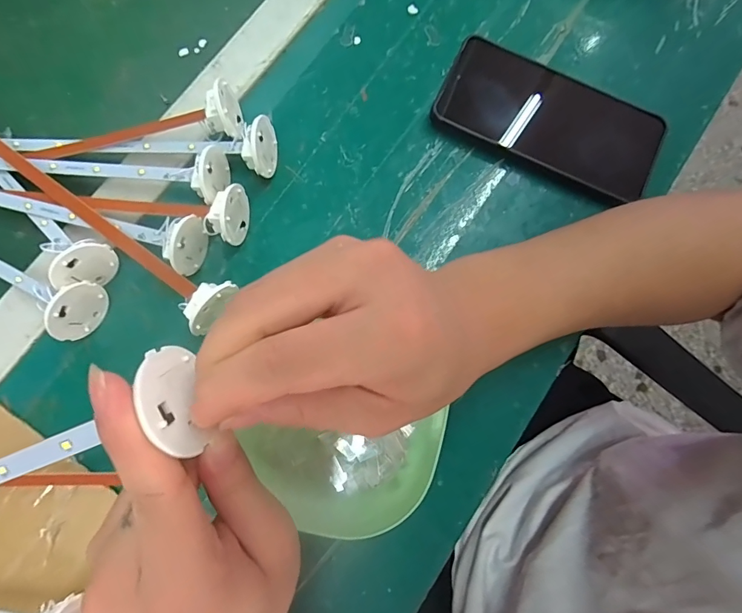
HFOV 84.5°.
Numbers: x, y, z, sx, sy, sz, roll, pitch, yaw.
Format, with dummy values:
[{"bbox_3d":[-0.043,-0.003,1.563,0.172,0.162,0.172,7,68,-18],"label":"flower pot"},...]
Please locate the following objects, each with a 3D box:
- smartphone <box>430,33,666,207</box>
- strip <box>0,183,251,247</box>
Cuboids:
[{"bbox_3d":[0.130,-0.136,0.301,0.159,0.014,0.075,26,80,5],"label":"smartphone"},{"bbox_3d":[-0.230,-0.078,0.275,0.289,0.035,0.035,8,79,2],"label":"strip"}]

